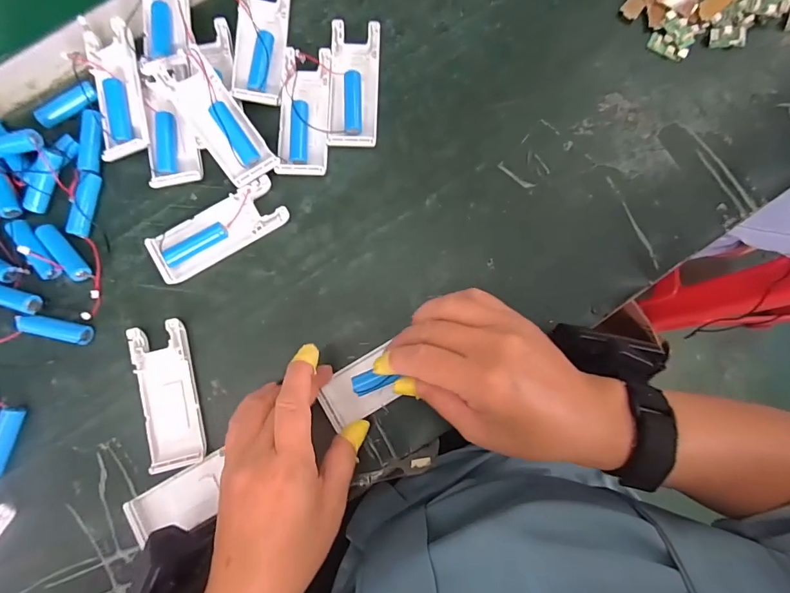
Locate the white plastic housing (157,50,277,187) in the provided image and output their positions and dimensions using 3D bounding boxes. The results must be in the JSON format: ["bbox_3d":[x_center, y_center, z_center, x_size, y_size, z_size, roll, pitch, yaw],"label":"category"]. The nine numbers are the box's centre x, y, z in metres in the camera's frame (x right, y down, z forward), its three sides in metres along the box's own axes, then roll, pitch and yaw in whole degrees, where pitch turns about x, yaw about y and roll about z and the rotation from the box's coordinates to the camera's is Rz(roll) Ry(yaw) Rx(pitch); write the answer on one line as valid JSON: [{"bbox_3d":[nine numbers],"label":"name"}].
[{"bbox_3d":[-0.137,-0.137,0.321,0.040,0.018,0.106,-36,96,-3],"label":"white plastic housing"}]

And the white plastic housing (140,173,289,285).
[{"bbox_3d":[-0.137,-0.051,0.325,0.103,0.014,0.039,-32,84,-3],"label":"white plastic housing"}]

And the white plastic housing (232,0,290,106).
[{"bbox_3d":[-0.109,-0.208,0.341,0.038,0.017,0.105,3,83,1],"label":"white plastic housing"}]

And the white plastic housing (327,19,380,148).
[{"bbox_3d":[-0.033,-0.172,0.341,0.039,0.013,0.102,2,83,1],"label":"white plastic housing"}]

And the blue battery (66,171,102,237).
[{"bbox_3d":[-0.244,-0.072,0.329,0.012,0.015,0.050,8,83,2],"label":"blue battery"}]

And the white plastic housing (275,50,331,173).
[{"bbox_3d":[-0.073,-0.149,0.336,0.039,0.014,0.103,1,83,1],"label":"white plastic housing"}]

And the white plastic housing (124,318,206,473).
[{"bbox_3d":[-0.169,0.073,0.312,0.039,0.012,0.104,-13,83,-1],"label":"white plastic housing"}]

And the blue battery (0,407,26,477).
[{"bbox_3d":[-0.289,0.108,0.308,0.012,0.014,0.052,17,84,3],"label":"blue battery"}]

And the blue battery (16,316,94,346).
[{"bbox_3d":[-0.257,0.025,0.315,0.048,0.015,0.016,9,83,2],"label":"blue battery"}]

